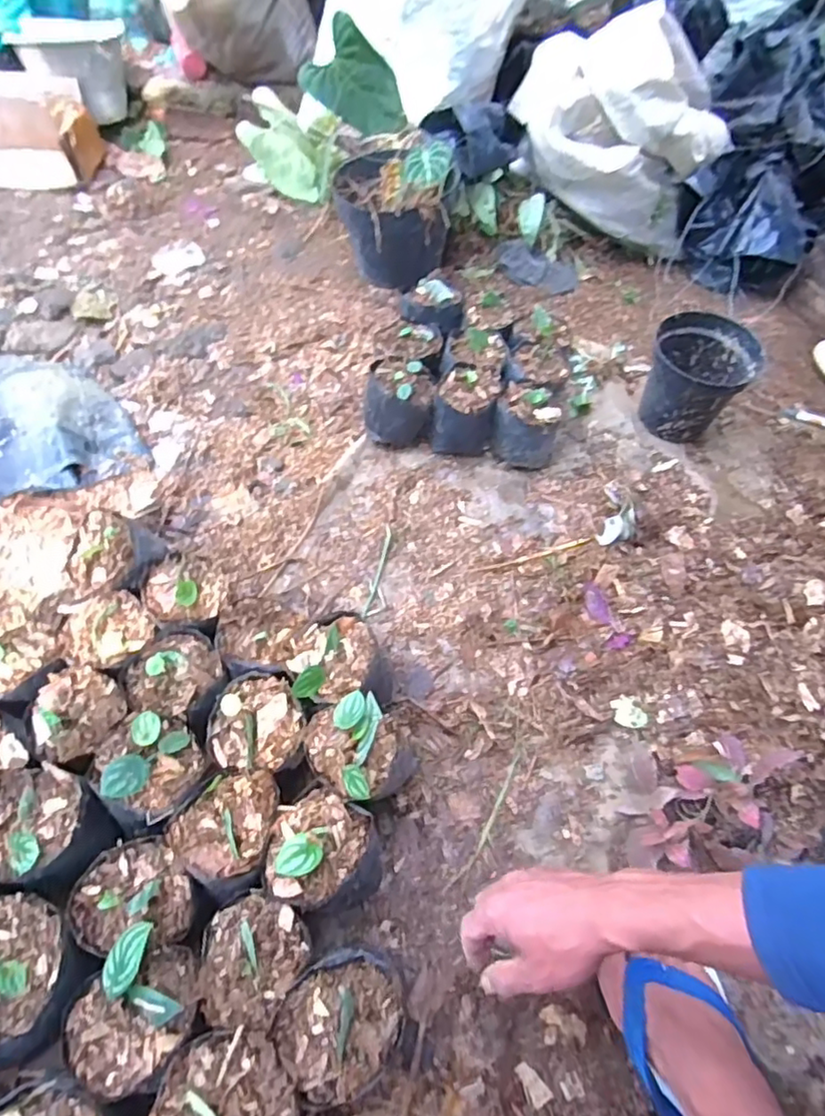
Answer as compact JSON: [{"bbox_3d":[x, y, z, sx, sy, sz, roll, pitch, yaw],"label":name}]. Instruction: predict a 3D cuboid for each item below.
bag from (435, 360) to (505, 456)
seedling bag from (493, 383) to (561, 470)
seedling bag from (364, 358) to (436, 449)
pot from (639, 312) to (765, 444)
[{"bbox_3d":[0.081,-0.213,0.912,0.086,0.108,0.100,19,58,10],"label":"bag"},{"bbox_3d":[0.164,-0.193,0.900,0.093,0.102,0.085,9,57,4],"label":"seedling bag"},{"bbox_3d":[-0.021,-0.226,0.922,0.099,0.105,0.085,3,56,0],"label":"seedling bag"},{"bbox_3d":[0.424,-0.267,0.954,0.140,0.137,0.154,1,57,-2],"label":"pot"}]

